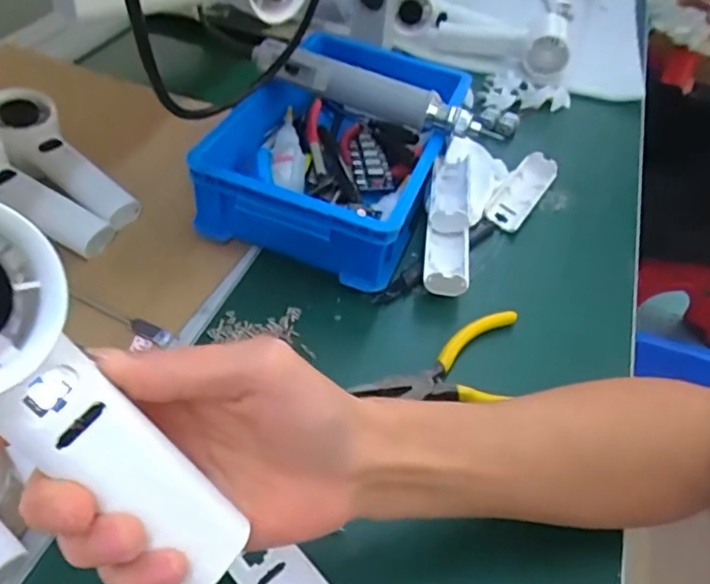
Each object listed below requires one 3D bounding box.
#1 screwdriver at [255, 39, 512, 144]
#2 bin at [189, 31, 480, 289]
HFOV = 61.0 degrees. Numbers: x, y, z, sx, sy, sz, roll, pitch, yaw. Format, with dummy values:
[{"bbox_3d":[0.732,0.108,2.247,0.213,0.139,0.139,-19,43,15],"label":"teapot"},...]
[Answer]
[{"bbox_3d":[0.015,-0.169,0.505,0.204,0.039,0.035,15,46,10],"label":"screwdriver"},{"bbox_3d":[-0.007,-0.135,0.545,0.162,0.075,0.282,15,46,10],"label":"bin"}]

